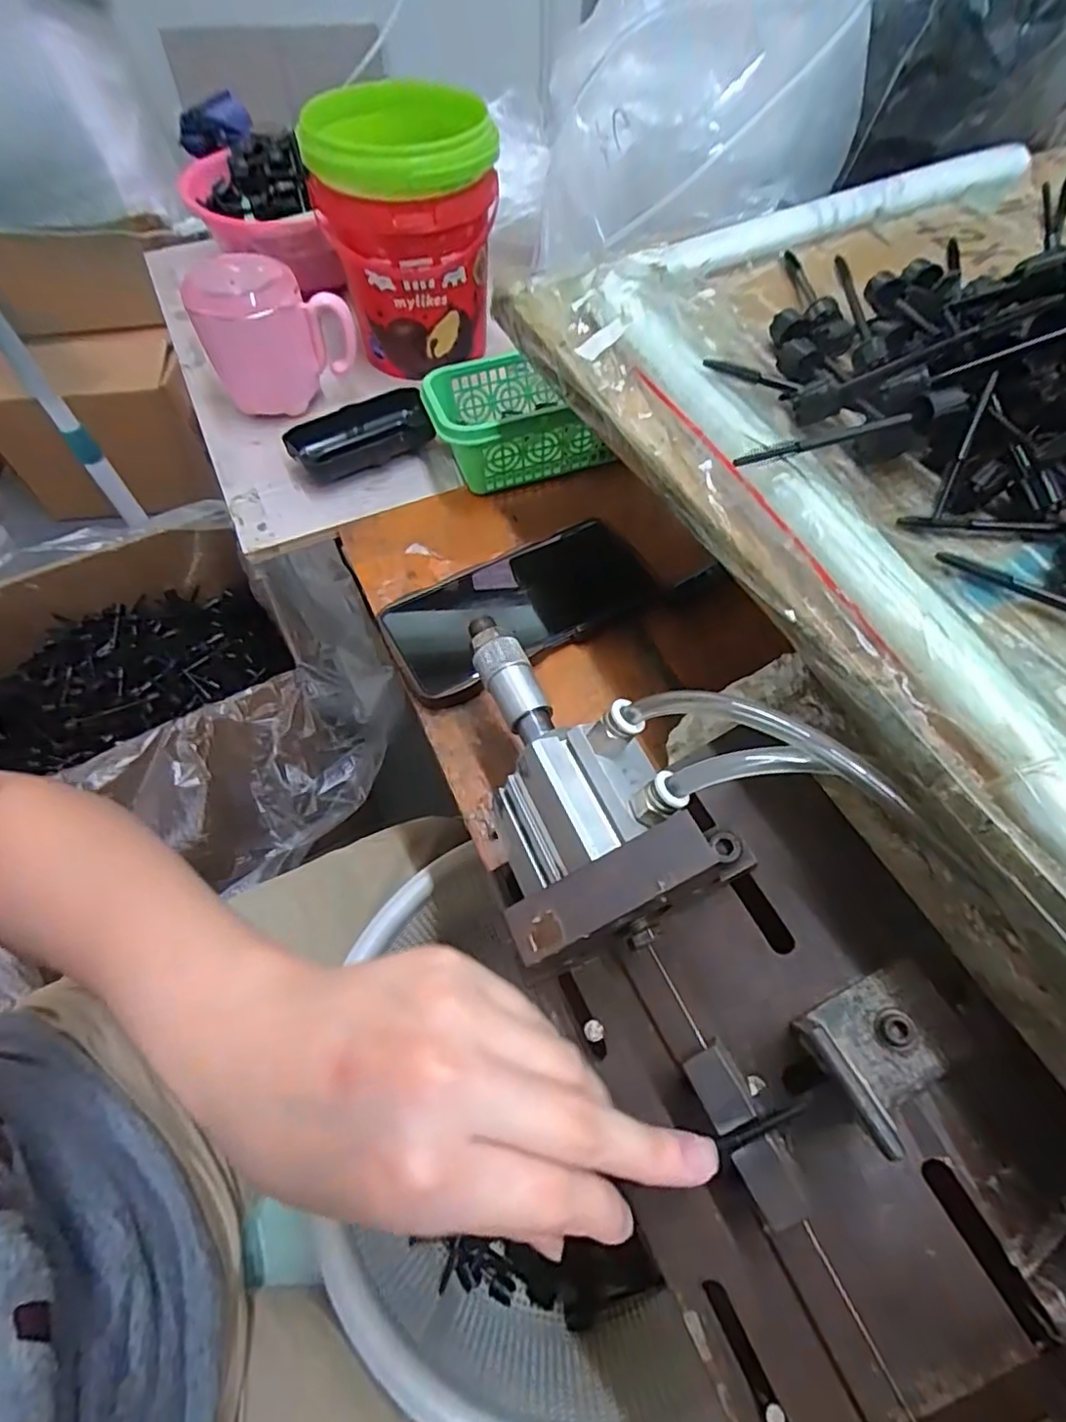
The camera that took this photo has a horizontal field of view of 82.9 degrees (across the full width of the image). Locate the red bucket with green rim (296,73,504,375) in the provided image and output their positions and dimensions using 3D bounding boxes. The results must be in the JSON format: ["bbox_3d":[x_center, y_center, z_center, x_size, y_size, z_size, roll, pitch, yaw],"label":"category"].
[{"bbox_3d":[-0.095,-0.368,0.477,0.125,0.156,0.134,-9,59,-5],"label":"red bucket with green rim"}]

